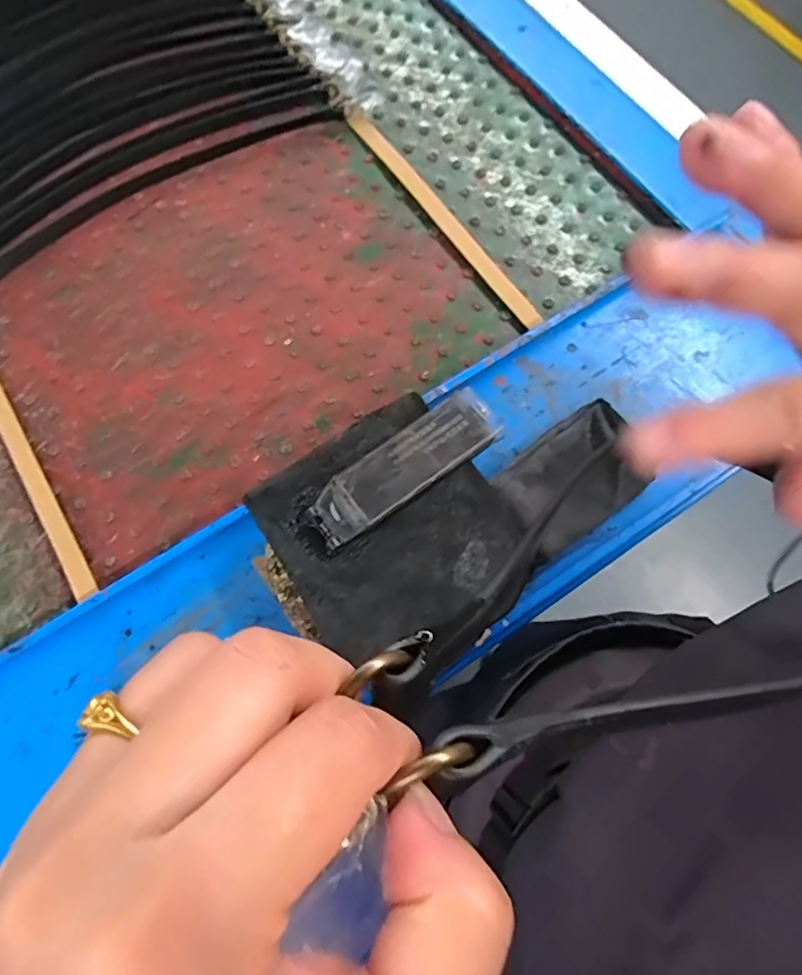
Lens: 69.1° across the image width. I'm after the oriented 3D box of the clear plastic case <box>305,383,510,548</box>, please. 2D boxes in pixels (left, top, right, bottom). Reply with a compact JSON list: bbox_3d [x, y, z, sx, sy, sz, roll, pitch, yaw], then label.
[{"bbox_3d":[0.004,-0.016,0.417,0.146,0.014,0.045,-34,74,-11],"label":"clear plastic case"}]

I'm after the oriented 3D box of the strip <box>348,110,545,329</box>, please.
[{"bbox_3d":[0.040,-0.286,0.606,0.020,0.011,0.323,-32,73,-10],"label":"strip"}]

